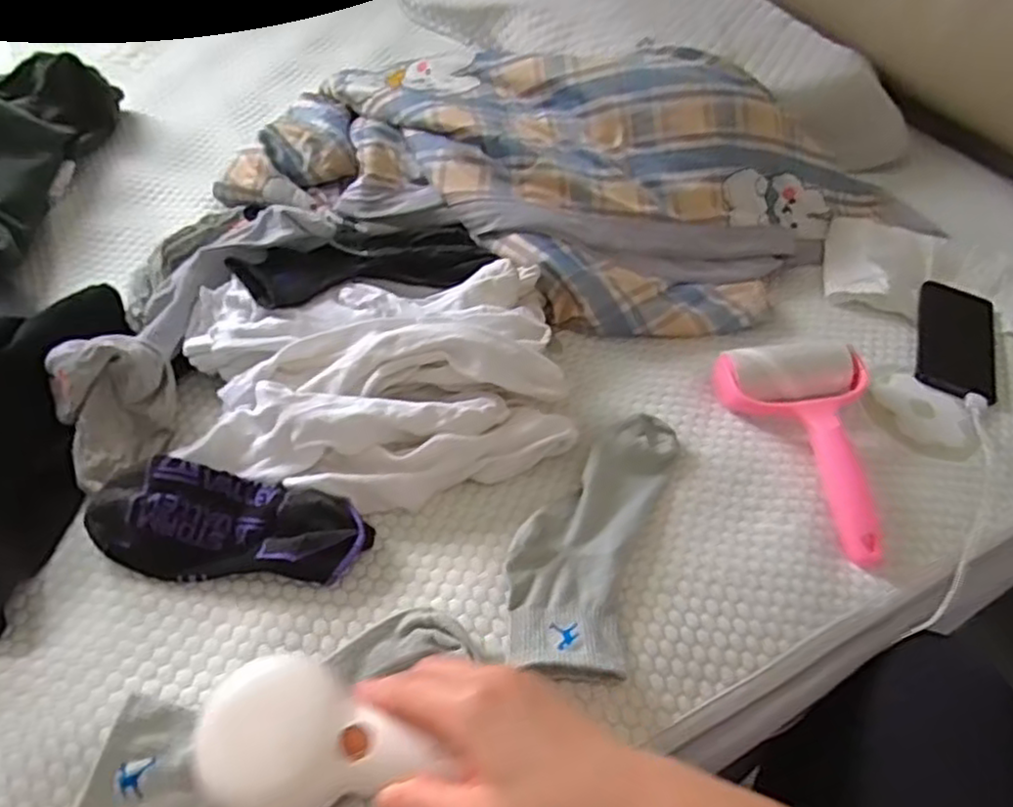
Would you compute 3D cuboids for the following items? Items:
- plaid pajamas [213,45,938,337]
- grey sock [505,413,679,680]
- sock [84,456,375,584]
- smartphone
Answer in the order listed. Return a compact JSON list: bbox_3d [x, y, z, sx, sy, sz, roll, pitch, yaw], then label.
[{"bbox_3d":[0.080,-0.259,0.730,0.683,0.121,0.367,20,51,11],"label":"plaid pajamas"},{"bbox_3d":[0.059,0.086,0.502,0.087,0.022,0.217,17,51,9],"label":"grey sock"},{"bbox_3d":[-0.184,0.079,0.477,0.179,0.030,0.071,4,50,-2],"label":"sock"},{"bbox_3d":[0.432,-0.061,0.677,0.071,0.012,0.153,22,52,12],"label":"smartphone"}]

